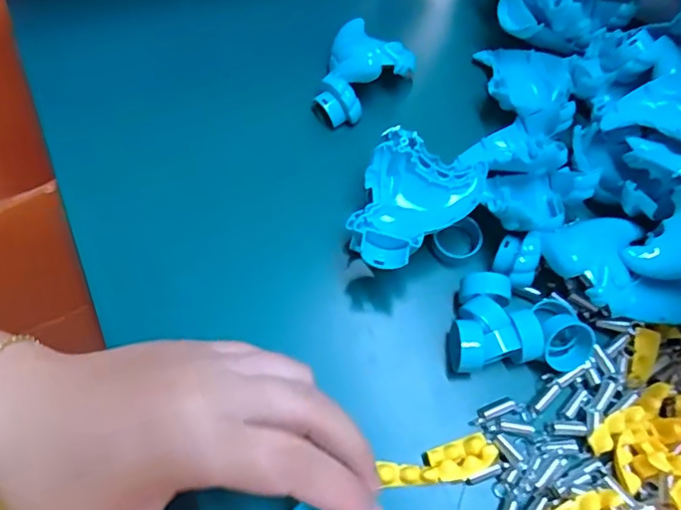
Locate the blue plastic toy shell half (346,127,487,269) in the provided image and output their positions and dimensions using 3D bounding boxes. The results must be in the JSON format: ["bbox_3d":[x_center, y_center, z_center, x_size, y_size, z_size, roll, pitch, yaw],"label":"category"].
[{"bbox_3d":[0.037,-0.026,0.281,0.056,0.025,0.076,22,69,8],"label":"blue plastic toy shell half"}]

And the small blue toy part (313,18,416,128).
[{"bbox_3d":[0.016,-0.109,0.338,0.049,0.027,0.068,17,68,6],"label":"small blue toy part"}]

